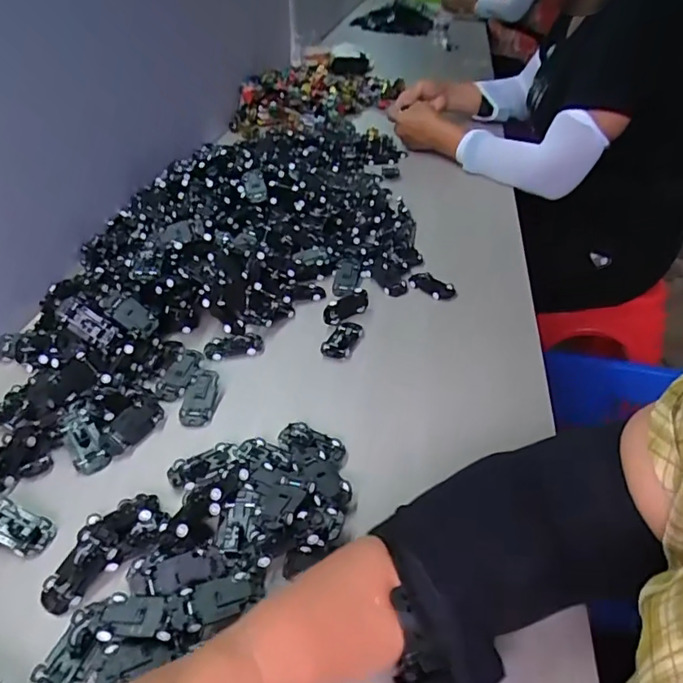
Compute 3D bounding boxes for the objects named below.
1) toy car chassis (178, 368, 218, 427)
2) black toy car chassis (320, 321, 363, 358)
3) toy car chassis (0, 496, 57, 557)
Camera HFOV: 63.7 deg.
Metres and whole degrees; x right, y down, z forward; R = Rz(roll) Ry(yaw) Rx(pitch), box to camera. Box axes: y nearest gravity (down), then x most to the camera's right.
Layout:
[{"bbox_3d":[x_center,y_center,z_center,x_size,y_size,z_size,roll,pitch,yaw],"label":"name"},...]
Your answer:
[{"bbox_3d":[-0.143,0.056,0.557,0.030,0.006,0.065,4,55,4],"label":"toy car chassis"},{"bbox_3d":[0.002,-0.004,0.632,0.034,0.012,0.061,14,40,19],"label":"black toy car chassis"},{"bbox_3d":[-0.266,0.147,0.443,0.067,0.011,0.031,11,40,17],"label":"toy car chassis"}]

